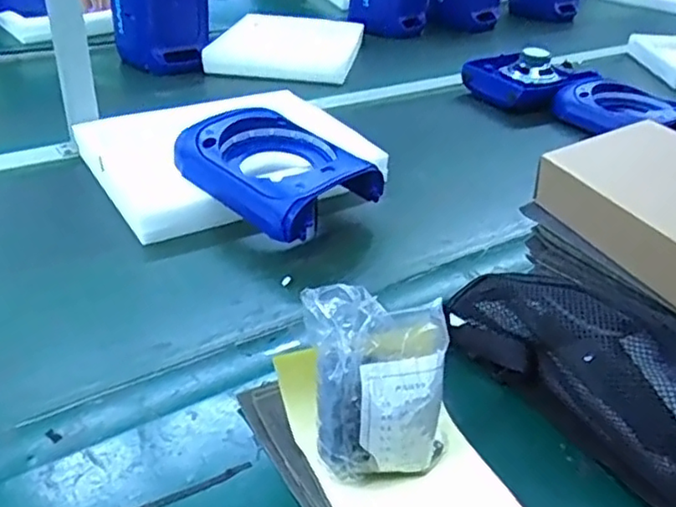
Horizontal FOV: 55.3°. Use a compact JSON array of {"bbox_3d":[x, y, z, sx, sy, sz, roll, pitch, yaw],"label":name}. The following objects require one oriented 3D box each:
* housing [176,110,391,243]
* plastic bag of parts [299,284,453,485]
[{"bbox_3d":[-0.081,-0.119,0.816,0.230,0.079,0.166,28,41,36],"label":"housing"},{"bbox_3d":[0.027,0.097,0.457,0.096,0.135,0.061,1,31,0],"label":"plastic bag of parts"}]

